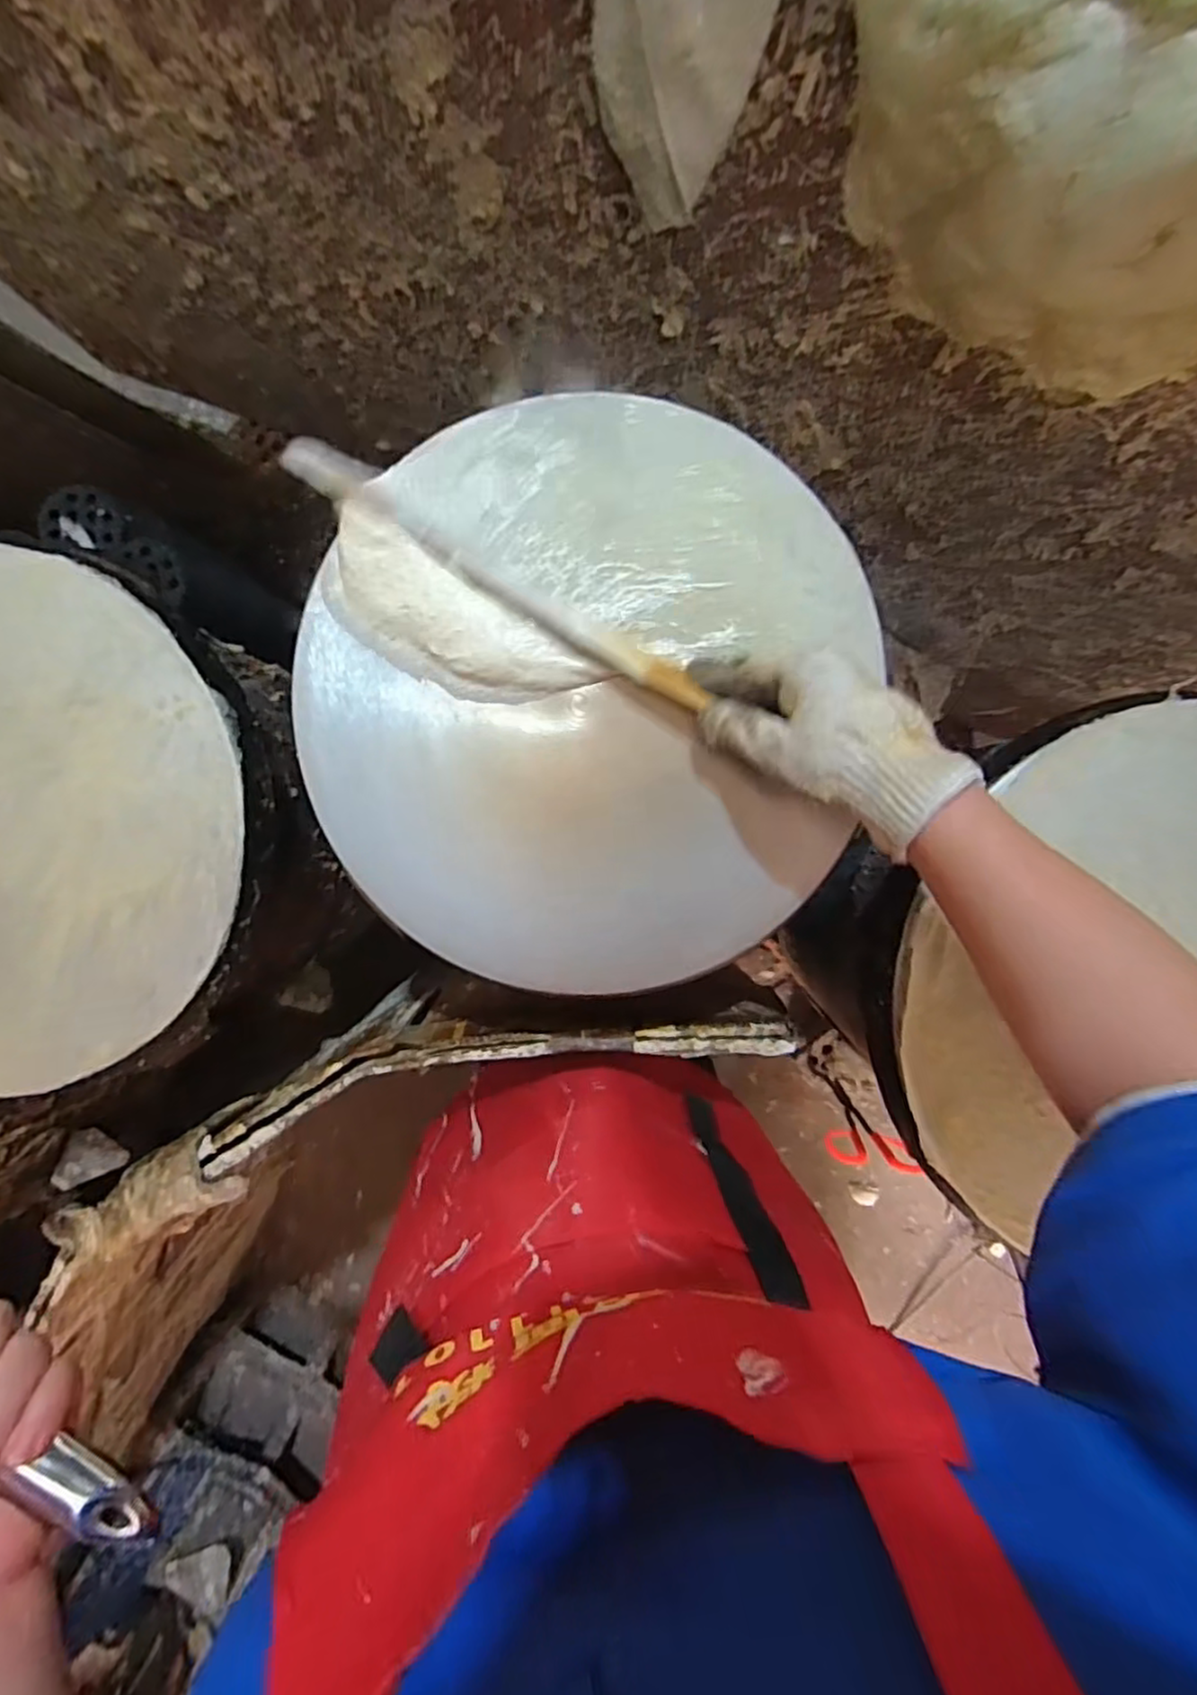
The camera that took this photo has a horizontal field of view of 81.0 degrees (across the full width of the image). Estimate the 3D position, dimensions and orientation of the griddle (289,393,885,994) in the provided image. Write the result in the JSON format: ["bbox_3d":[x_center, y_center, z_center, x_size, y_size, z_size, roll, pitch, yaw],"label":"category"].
[{"bbox_3d":[-0.010,-0.095,0.459,0.364,0.028,0.369,0,93,2],"label":"griddle"}]

